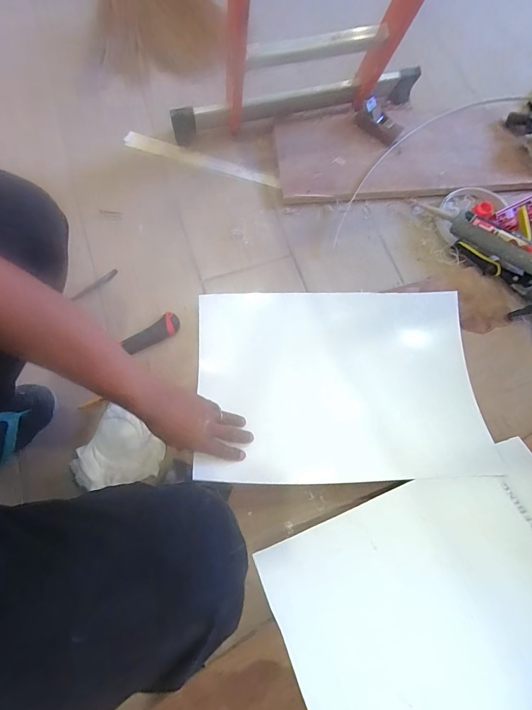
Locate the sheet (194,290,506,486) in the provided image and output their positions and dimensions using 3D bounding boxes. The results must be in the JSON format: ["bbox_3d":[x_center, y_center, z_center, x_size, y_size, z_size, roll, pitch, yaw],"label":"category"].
[{"bbox_3d":[0.134,0.038,0.611,0.491,0.080,0.347,-3,76,-1],"label":"sheet"}]

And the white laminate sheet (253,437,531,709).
[{"bbox_3d":[0.266,0.355,0.465,0.488,0.123,0.427,-10,49,-16],"label":"white laminate sheet"}]

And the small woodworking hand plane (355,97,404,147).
[{"bbox_3d":[0.256,-0.527,0.784,0.108,0.041,0.058,31,76,6],"label":"small woodworking hand plane"}]

